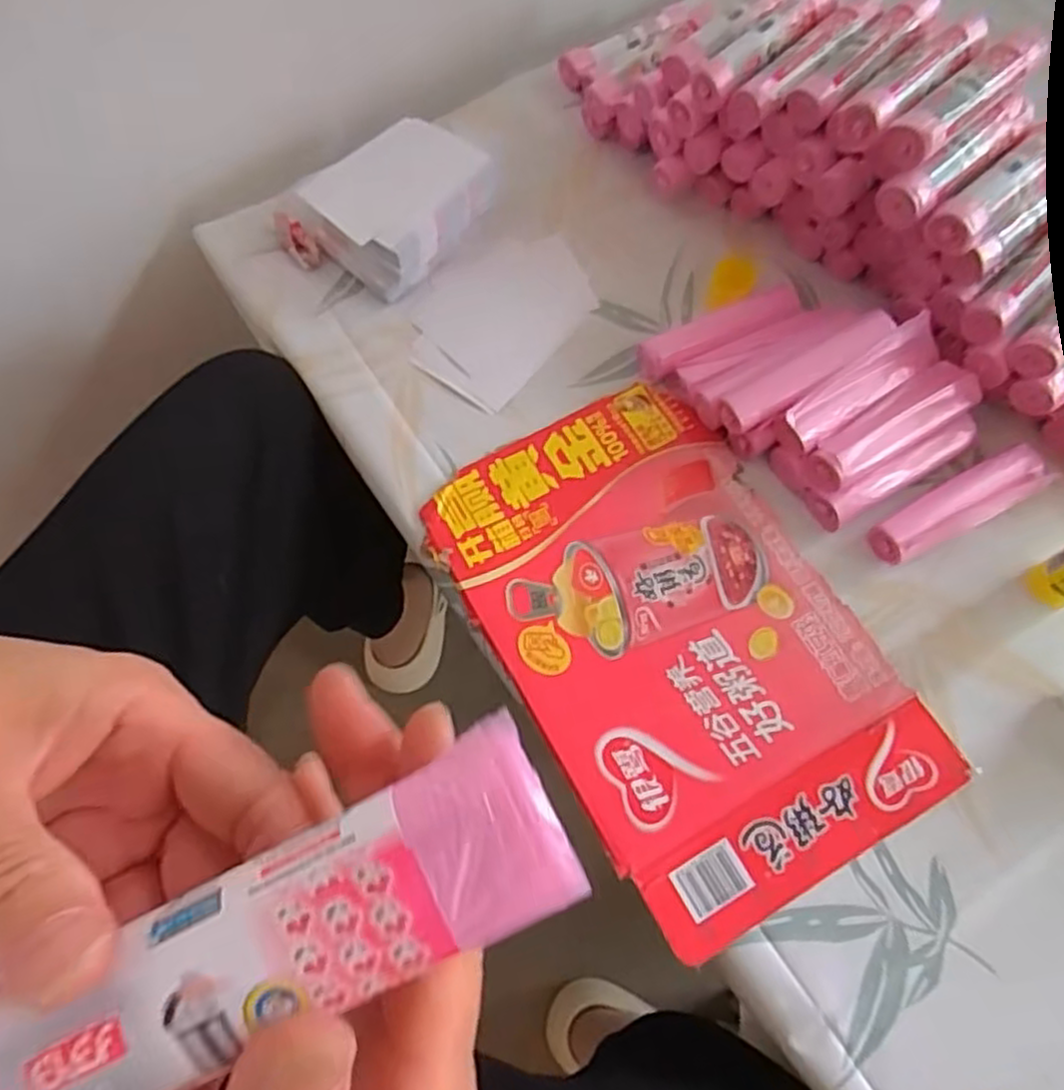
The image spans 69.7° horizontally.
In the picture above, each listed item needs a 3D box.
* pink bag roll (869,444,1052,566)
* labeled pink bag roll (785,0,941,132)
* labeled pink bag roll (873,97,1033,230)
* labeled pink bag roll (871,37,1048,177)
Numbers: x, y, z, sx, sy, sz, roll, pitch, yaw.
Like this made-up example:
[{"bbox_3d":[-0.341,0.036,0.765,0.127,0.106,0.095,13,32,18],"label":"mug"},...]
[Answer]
[{"bbox_3d":[0.273,-0.025,0.489,0.123,0.021,0.031,-25,70,-7],"label":"pink bag roll"},{"bbox_3d":[0.217,-0.321,0.501,0.125,0.035,0.025,-42,72,-15],"label":"labeled pink bag roll"},{"bbox_3d":[0.264,-0.240,0.475,0.113,0.032,0.029,-37,71,-13],"label":"labeled pink bag roll"},{"bbox_3d":[0.262,-0.268,0.462,0.121,0.031,0.028,-38,71,-13],"label":"labeled pink bag roll"}]

